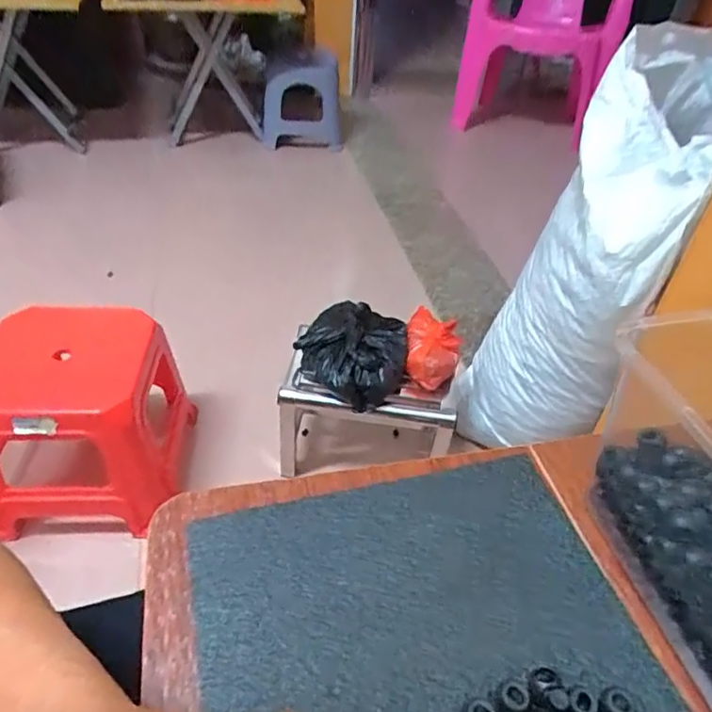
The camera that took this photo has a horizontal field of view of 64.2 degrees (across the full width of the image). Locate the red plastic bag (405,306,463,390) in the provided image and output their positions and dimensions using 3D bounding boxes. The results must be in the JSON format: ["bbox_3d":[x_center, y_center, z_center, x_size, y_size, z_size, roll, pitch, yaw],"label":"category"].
[{"bbox_3d":[0.130,-0.016,0.988,0.091,0.084,0.133,10,44,5],"label":"red plastic bag"}]

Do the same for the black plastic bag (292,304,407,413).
[{"bbox_3d":[-0.004,-0.010,0.958,0.182,0.099,0.193,18,45,14],"label":"black plastic bag"}]

